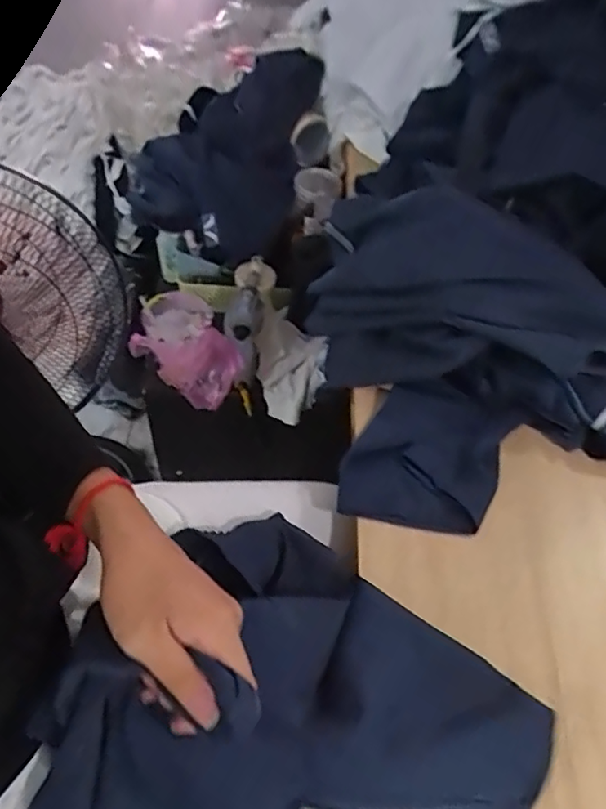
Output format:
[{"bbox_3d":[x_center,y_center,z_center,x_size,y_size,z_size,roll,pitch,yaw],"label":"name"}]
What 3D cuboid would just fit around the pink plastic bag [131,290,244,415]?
[{"bbox_3d":[-0.198,-0.107,1.052,0.177,0.141,0.153,21,56,9],"label":"pink plastic bag"}]

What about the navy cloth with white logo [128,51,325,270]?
[{"bbox_3d":[-0.155,-0.482,1.130,0.327,0.240,0.325,23,56,11],"label":"navy cloth with white logo"}]

